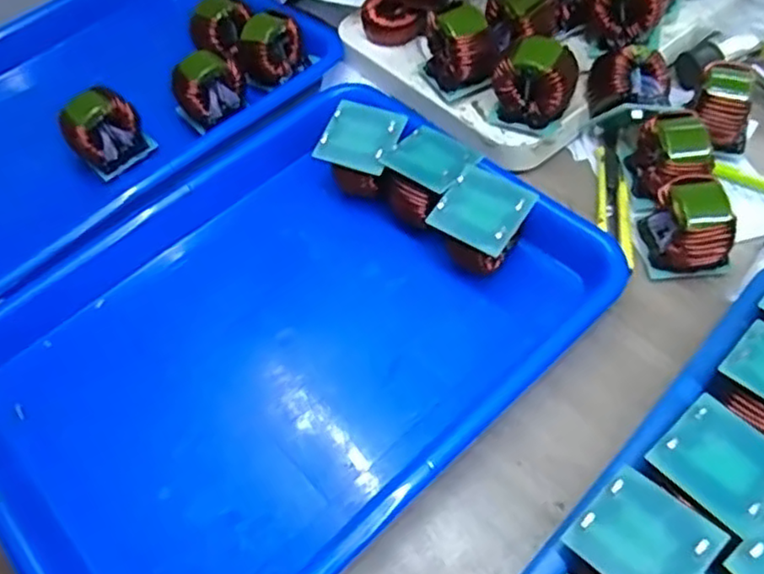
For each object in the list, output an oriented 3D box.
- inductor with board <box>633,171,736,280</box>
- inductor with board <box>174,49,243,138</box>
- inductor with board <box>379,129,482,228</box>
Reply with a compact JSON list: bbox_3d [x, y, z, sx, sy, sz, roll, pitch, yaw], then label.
[{"bbox_3d":[0.171,-0.036,0.376,0.042,0.038,0.048,-10,55,-1],"label":"inductor with board"},{"bbox_3d":[-0.123,-0.140,0.479,0.048,0.048,0.023,-29,58,-14],"label":"inductor with board"},{"bbox_3d":[0.030,-0.063,0.412,0.045,0.048,0.047,-38,60,-19],"label":"inductor with board"}]

